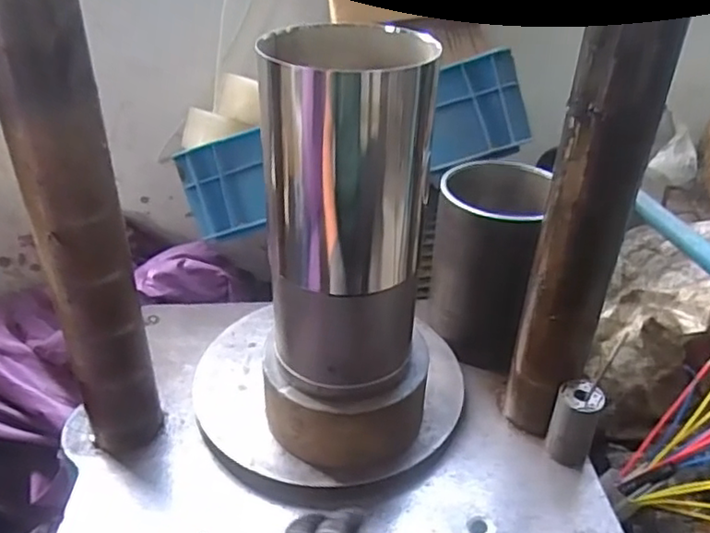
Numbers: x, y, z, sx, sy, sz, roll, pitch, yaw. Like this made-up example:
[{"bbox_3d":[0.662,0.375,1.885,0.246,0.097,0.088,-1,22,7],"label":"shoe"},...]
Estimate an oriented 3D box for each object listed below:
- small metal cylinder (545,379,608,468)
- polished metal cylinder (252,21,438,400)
[{"bbox_3d":[0.196,0.139,0.568,0.039,0.074,0.034,18,37,22],"label":"small metal cylinder"},{"bbox_3d":[-0.007,-0.034,0.478,0.113,0.263,0.091,8,34,10],"label":"polished metal cylinder"}]

